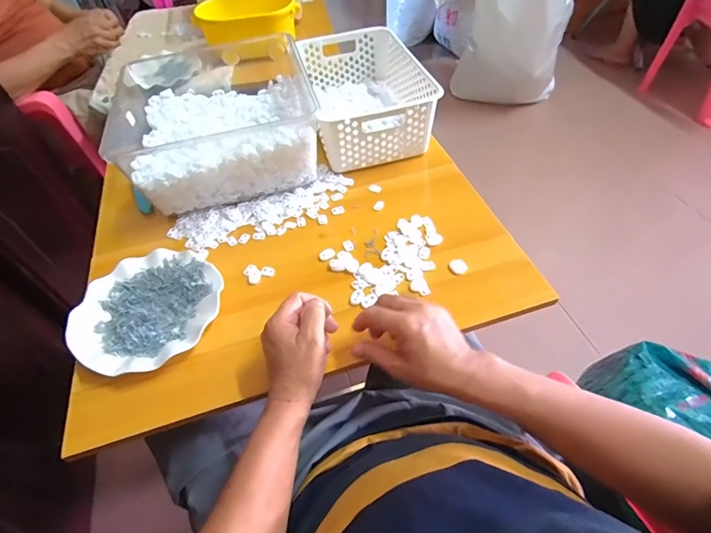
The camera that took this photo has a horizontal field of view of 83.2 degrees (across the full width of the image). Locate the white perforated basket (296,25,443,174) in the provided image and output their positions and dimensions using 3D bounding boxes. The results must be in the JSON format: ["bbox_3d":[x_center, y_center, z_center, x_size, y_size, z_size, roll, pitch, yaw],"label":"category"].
[{"bbox_3d":[0.010,-0.315,0.742,0.208,0.111,0.311,-11,50,-4],"label":"white perforated basket"}]

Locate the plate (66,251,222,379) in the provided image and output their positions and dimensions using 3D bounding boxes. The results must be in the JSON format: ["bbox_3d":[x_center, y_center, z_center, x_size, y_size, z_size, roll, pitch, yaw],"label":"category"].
[{"bbox_3d":[-0.270,0.057,0.528,0.176,0.028,0.179,-2,50,3],"label":"plate"}]

